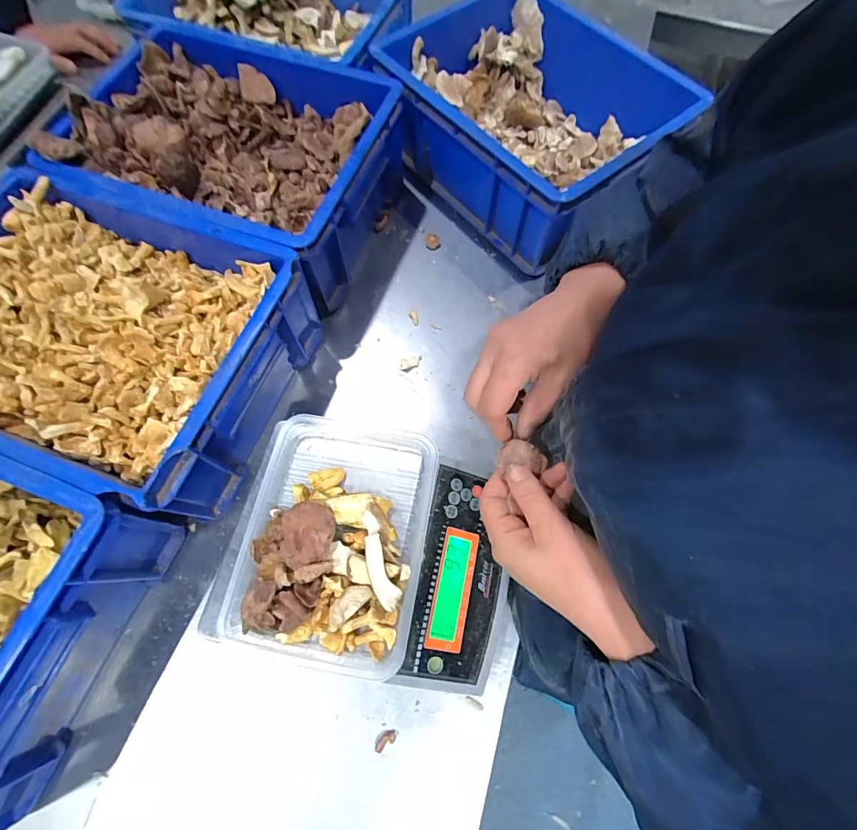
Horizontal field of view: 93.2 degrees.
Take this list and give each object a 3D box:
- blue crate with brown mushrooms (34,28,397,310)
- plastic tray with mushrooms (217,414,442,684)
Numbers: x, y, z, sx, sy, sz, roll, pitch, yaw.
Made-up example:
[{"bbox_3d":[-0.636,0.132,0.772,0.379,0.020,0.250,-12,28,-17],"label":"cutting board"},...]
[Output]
[{"bbox_3d":[-0.230,-0.317,0.513,0.345,0.129,0.287,21,70,7],"label":"blue crate with brown mushrooms"},{"bbox_3d":[-0.076,0.089,0.321,0.146,0.036,0.187,9,69,3],"label":"plastic tray with mushrooms"}]

